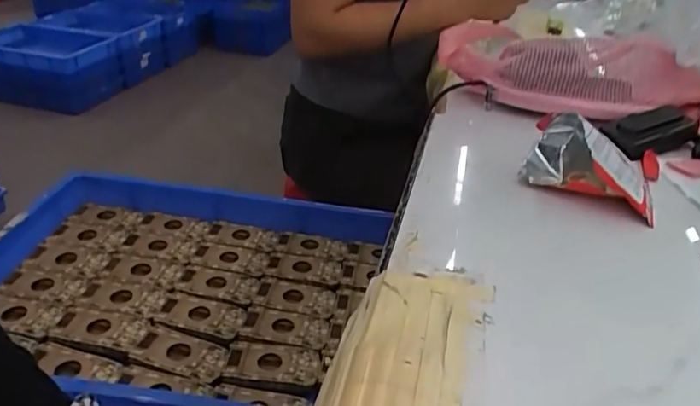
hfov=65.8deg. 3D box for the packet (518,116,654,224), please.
[{"bbox_3d":[0.216,-0.036,0.484,0.112,0.072,0.084,13,33,17],"label":"packet"}]

